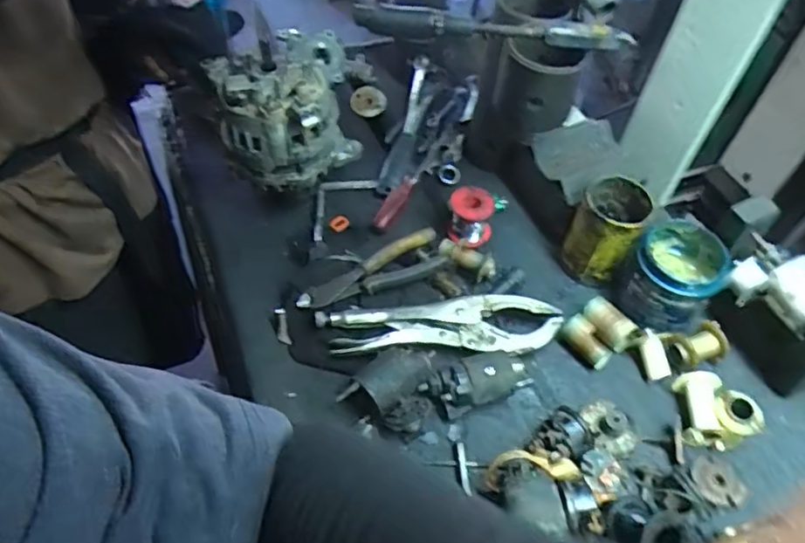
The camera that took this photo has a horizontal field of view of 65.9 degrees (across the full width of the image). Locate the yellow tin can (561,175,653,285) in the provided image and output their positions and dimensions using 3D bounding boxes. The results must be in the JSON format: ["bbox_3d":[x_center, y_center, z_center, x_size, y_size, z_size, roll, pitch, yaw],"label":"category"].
[{"bbox_3d":[0.233,-0.044,0.725,0.074,0.109,0.081,27,55,15],"label":"yellow tin can"}]

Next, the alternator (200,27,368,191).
[{"bbox_3d":[-0.141,-0.175,0.770,0.166,0.166,0.145,-12,54,-14],"label":"alternator"}]

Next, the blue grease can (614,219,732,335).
[{"bbox_3d":[0.294,0.011,0.688,0.095,0.090,0.104,32,57,19],"label":"blue grease can"}]

